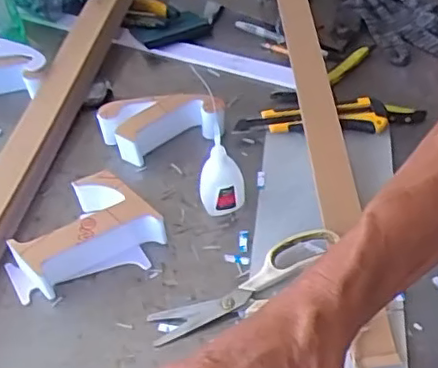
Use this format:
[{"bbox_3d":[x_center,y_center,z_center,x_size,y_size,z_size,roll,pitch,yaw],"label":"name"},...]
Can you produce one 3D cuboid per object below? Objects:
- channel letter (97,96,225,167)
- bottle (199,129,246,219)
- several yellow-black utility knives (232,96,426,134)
[{"bbox_3d":[-0.064,-0.068,0.688,0.131,0.047,0.062,-19,49,-10],"label":"channel letter"},{"bbox_3d":[0.002,-0.007,0.610,0.045,0.081,0.024,-10,36,-6],"label":"bottle"},{"bbox_3d":[0.127,-0.076,0.688,0.214,0.026,0.036,-3,49,4],"label":"several yellow-black utility knives"}]

